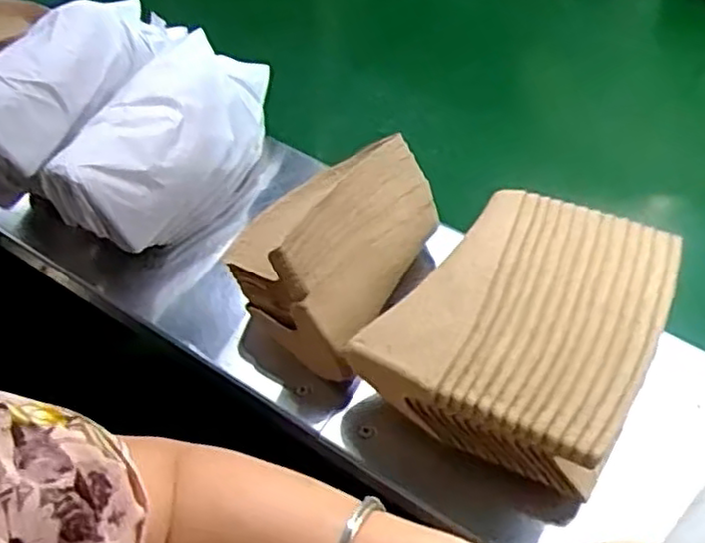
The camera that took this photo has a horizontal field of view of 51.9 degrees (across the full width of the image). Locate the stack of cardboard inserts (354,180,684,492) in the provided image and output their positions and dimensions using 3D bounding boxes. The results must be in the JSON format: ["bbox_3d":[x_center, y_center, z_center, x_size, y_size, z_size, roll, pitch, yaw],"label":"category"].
[{"bbox_3d":[0.125,0.036,0.527,0.188,0.105,0.183,26,60,17],"label":"stack of cardboard inserts"}]

